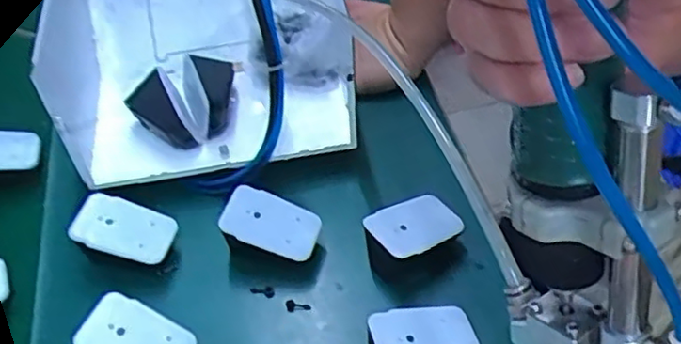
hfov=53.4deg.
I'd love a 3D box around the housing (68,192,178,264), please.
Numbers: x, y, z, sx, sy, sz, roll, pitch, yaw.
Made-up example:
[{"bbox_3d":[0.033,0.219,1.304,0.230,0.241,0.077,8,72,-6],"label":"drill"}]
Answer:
[{"bbox_3d":[-0.160,0.040,0.503,0.071,0.009,0.044,17,51,-9],"label":"housing"}]

